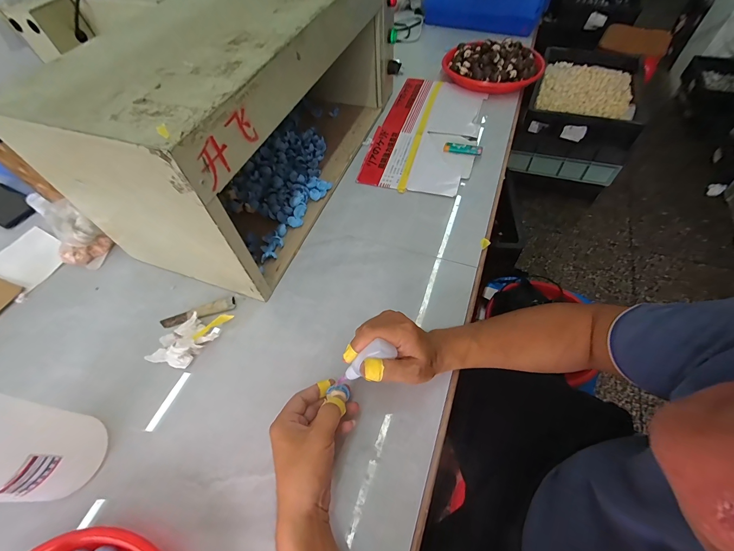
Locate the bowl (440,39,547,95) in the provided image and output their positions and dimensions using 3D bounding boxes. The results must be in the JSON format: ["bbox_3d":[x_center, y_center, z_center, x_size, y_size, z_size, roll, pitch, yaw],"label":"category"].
[{"bbox_3d":[0.320,-0.540,0.825,0.242,0.059,0.216,6,57,8],"label":"bowl"}]

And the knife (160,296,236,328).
[{"bbox_3d":[-0.269,0.060,0.513,0.118,0.008,0.021,-16,57,-7],"label":"knife"}]

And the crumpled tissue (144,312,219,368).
[{"bbox_3d":[-0.275,0.101,0.471,0.065,0.036,0.089,35,65,24],"label":"crumpled tissue"}]

